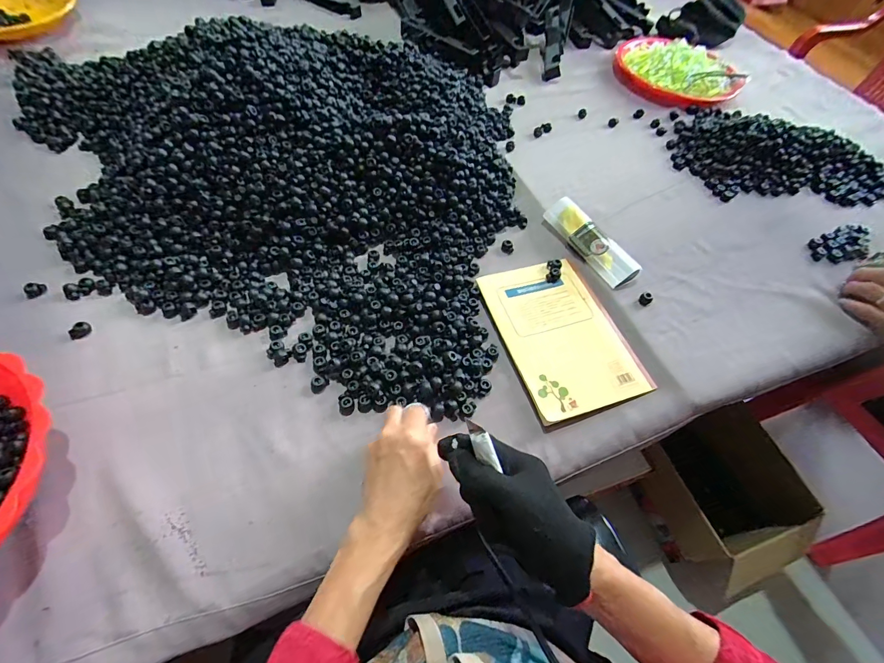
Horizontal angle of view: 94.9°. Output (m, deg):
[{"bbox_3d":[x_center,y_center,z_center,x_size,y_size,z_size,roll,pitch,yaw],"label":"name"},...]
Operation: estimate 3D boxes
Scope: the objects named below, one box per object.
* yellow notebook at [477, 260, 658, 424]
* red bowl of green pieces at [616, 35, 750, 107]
[{"bbox_3d":[0.143,0.001,0.489,0.138,0.013,0.200,-14,59,-13],"label":"yellow notebook"},{"bbox_3d":[0.485,-0.551,0.838,0.225,0.038,0.249,-4,58,-6],"label":"red bowl of green pieces"}]

